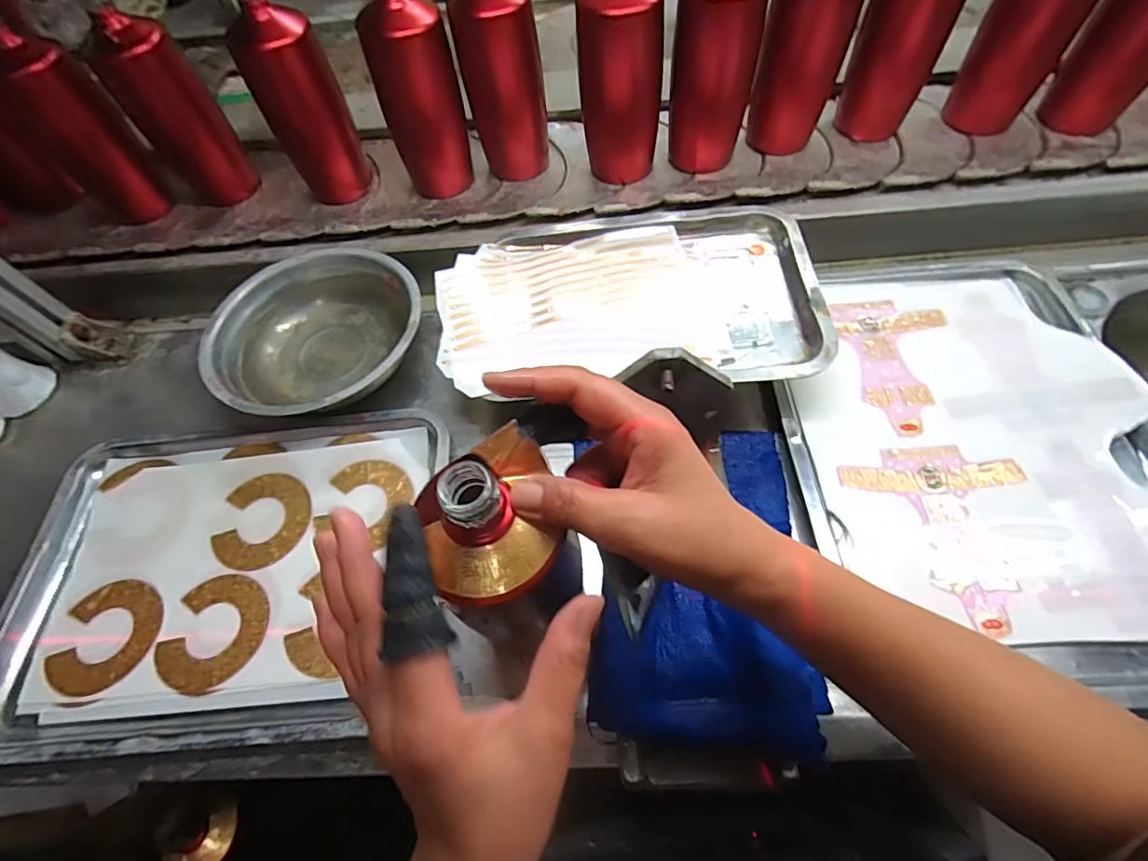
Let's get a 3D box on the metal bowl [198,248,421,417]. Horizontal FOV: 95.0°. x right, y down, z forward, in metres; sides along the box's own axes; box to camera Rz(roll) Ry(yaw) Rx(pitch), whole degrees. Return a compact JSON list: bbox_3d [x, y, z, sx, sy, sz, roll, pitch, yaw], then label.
[{"bbox_3d":[-0.250,-0.094,0.508,0.196,0.044,0.189,-1,62,1],"label":"metal bowl"}]

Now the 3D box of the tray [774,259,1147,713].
[{"bbox_3d":[0.321,0.000,0.426,0.280,0.036,0.385,-2,62,1],"label":"tray"}]

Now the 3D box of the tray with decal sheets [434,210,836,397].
[{"bbox_3d":[0.045,-0.122,0.472,0.322,0.023,0.198,-3,59,2],"label":"tray with decal sheets"}]

